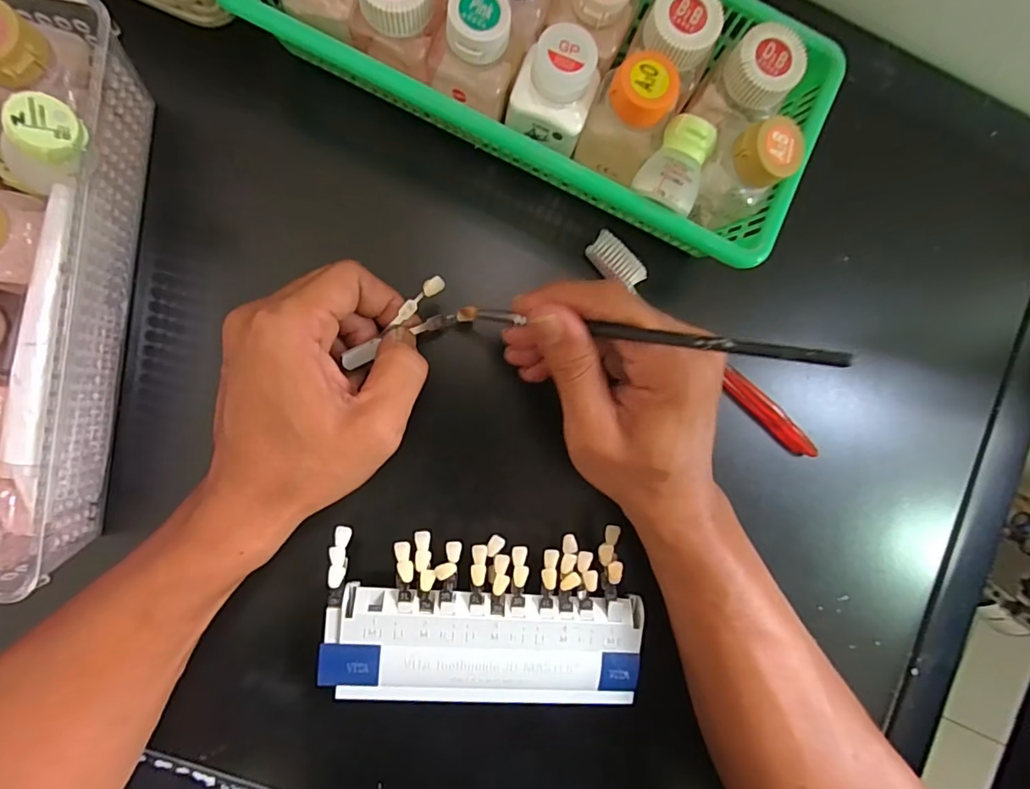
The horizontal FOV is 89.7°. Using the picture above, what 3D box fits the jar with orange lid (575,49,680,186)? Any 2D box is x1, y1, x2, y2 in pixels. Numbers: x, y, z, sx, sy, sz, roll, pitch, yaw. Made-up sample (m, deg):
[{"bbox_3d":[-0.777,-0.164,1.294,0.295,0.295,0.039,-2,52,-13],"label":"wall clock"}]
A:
[{"bbox_3d":[0.059,-0.142,0.269,0.040,0.061,0.035,37,85,-4],"label":"jar with orange lid"}]

